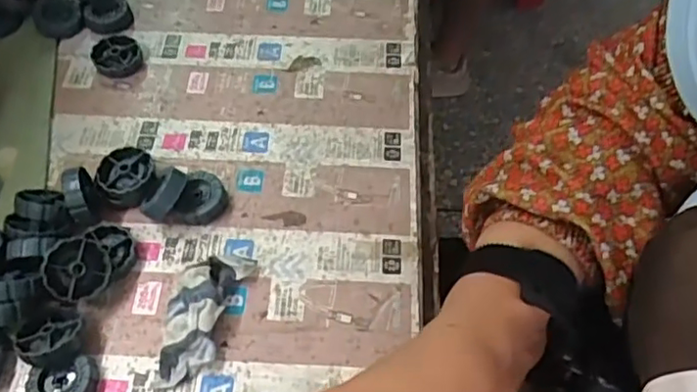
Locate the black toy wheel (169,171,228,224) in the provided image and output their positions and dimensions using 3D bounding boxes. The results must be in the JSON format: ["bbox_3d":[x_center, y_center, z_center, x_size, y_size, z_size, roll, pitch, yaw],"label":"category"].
[{"bbox_3d":[-0.104,0.002,0.442,0.033,0.017,0.036,1,58,-2],"label":"black toy wheel"}]

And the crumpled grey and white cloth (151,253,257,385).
[{"bbox_3d":[-0.096,0.075,0.395,0.040,0.021,0.089,16,58,8],"label":"crumpled grey and white cloth"}]

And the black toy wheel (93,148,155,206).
[{"bbox_3d":[-0.160,-0.015,0.444,0.039,0.018,0.040,1,58,-2],"label":"black toy wheel"}]

